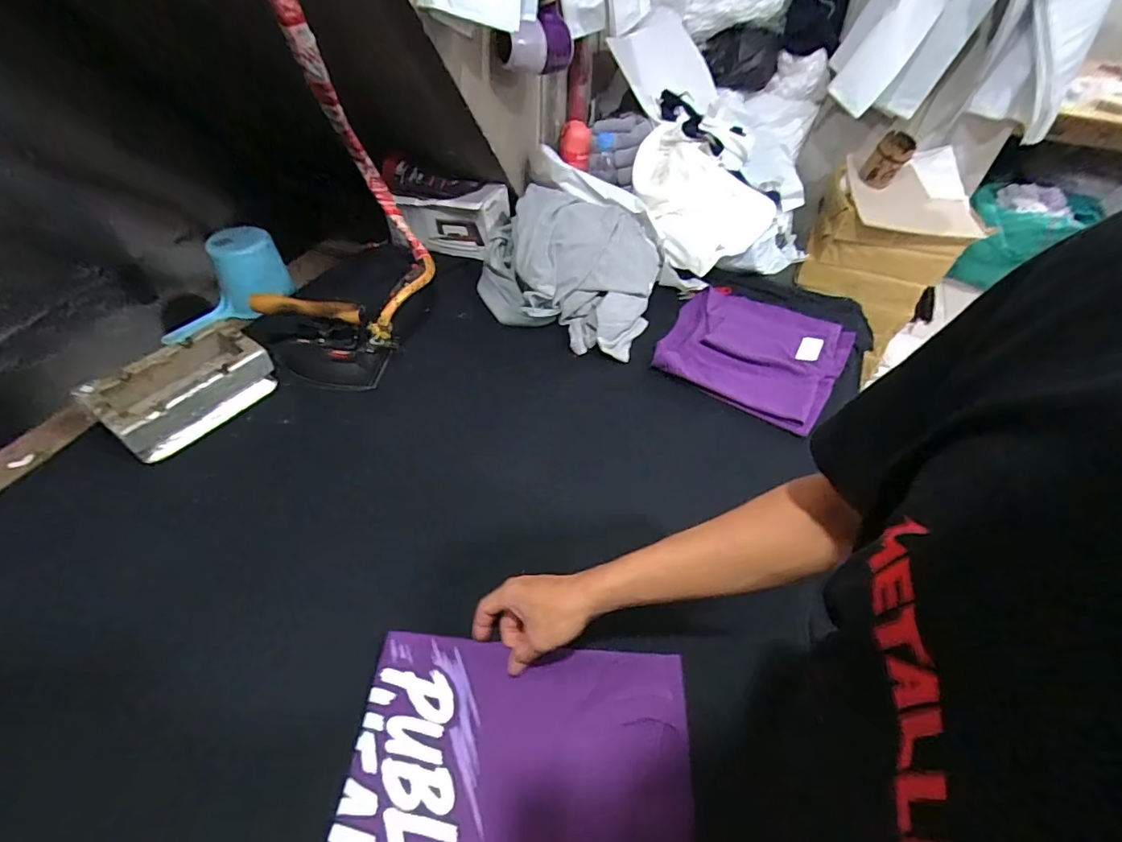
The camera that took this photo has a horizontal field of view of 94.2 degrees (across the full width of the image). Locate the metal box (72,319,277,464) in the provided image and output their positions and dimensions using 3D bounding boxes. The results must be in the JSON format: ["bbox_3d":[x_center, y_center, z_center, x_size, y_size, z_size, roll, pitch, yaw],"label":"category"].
[{"bbox_3d":[-0.566,-0.048,0.791,0.127,0.081,0.224,34,55,24],"label":"metal box"}]

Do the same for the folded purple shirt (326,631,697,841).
[{"bbox_3d":[-0.037,0.354,0.486,0.321,0.031,0.273,4,48,1],"label":"folded purple shirt"}]

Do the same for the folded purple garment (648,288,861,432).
[{"bbox_3d":[0.337,-0.129,0.924,0.287,0.028,0.275,28,53,20],"label":"folded purple garment"}]

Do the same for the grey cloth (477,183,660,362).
[{"bbox_3d":[0.015,-0.301,0.973,0.312,0.150,0.294,12,49,8],"label":"grey cloth"}]

